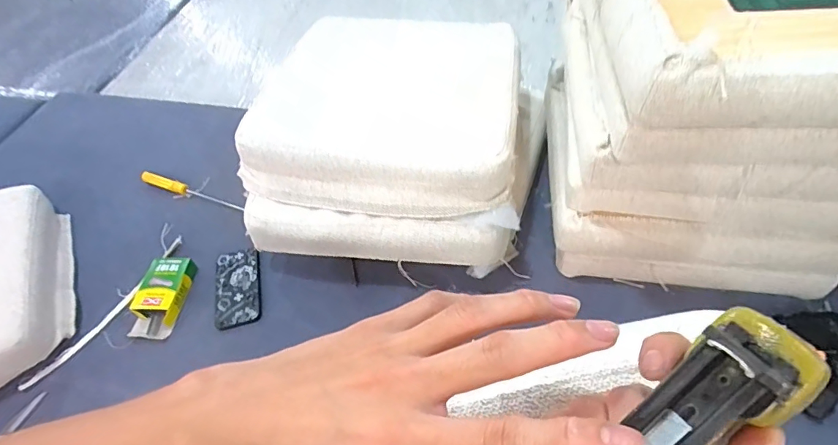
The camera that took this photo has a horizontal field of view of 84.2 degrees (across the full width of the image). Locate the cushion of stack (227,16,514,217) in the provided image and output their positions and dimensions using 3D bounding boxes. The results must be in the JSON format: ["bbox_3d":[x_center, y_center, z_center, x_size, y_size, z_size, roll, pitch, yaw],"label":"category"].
[{"bbox_3d":[-0.053,-0.227,0.866,0.461,0.081,0.475,6,53,9],"label":"cushion of stack"}]

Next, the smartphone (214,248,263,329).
[{"bbox_3d":[-0.338,0.118,0.868,0.078,0.011,0.162,-11,52,-4],"label":"smartphone"}]

